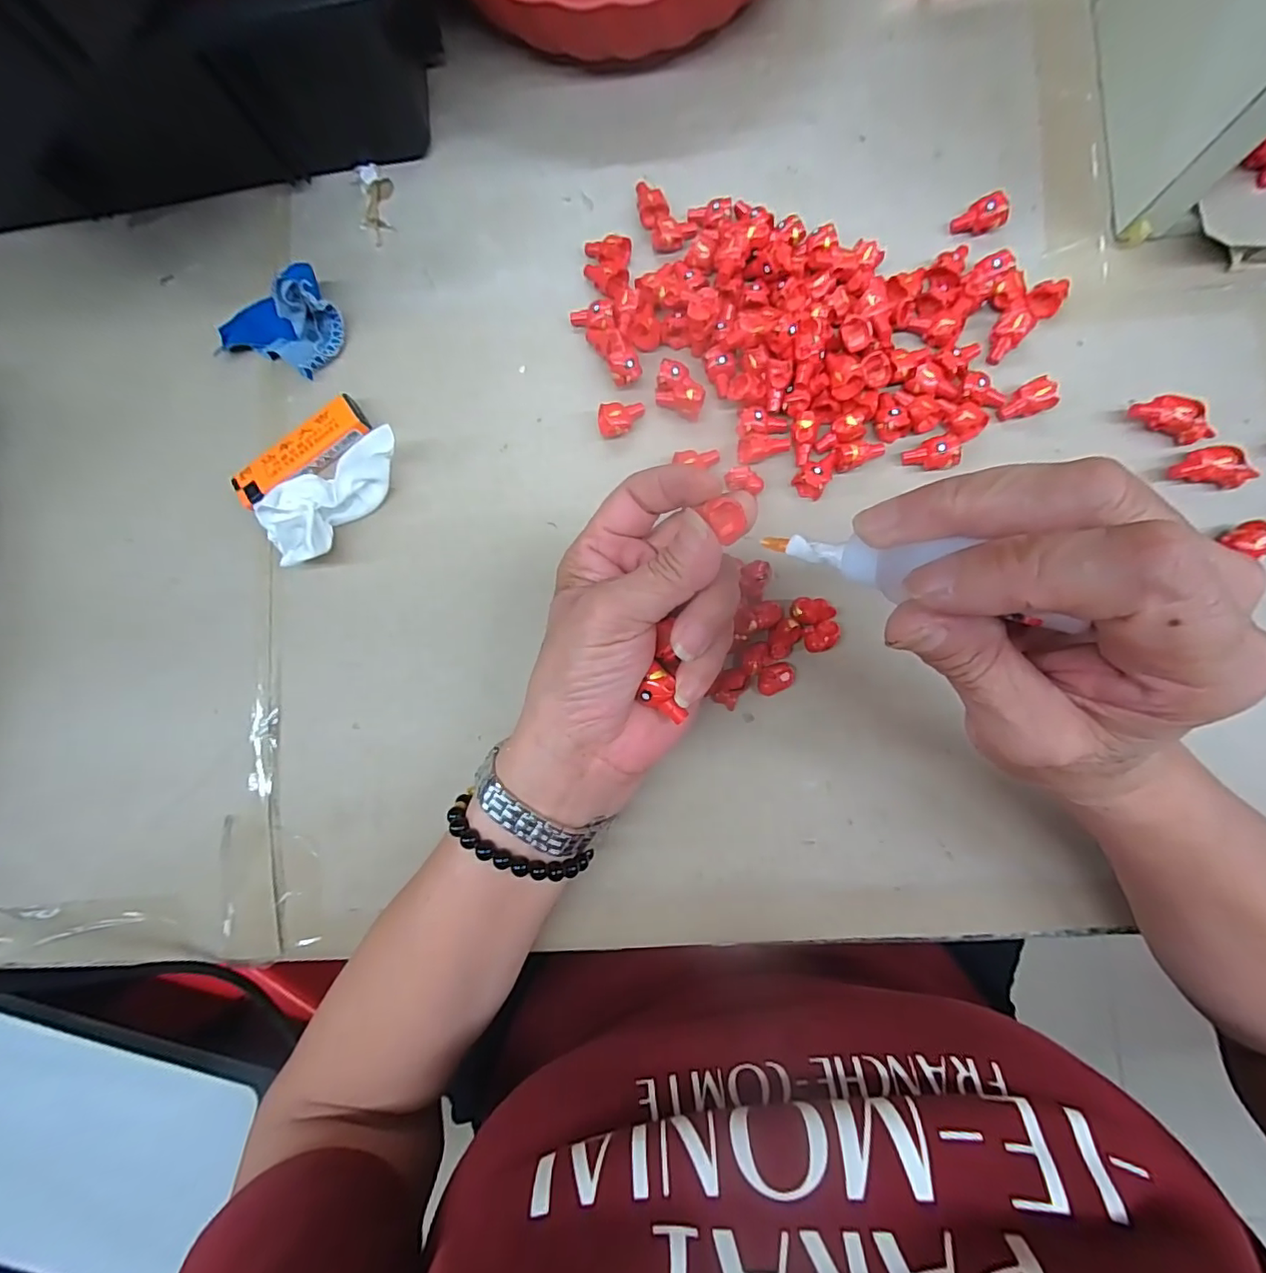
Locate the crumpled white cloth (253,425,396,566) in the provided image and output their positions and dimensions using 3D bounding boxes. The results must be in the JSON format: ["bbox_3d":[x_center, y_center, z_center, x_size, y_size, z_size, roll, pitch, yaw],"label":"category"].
[{"bbox_3d":[-0.163,-0.080,0.293,0.042,0.034,0.083,37,88,7],"label":"crumpled white cloth"}]

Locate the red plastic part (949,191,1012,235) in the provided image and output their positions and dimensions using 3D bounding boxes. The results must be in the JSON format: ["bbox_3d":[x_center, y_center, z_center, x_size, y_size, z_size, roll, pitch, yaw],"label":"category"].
[{"bbox_3d":[0.190,-0.229,0.301,0.024,0.013,0.016,-21,83,2],"label":"red plastic part"}]

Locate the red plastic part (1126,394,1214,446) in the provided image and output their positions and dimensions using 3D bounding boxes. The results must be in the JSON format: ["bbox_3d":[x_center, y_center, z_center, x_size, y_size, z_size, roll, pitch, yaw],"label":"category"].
[{"bbox_3d":[0.273,-0.110,0.278,0.036,0.018,0.014,35,87,7],"label":"red plastic part"}]

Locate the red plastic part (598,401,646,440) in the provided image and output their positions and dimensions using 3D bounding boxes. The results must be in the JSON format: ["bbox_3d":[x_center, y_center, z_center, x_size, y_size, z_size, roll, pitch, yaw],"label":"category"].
[{"bbox_3d":[-0.006,-0.118,0.300,0.025,0.013,0.018,-4,84,4],"label":"red plastic part"}]

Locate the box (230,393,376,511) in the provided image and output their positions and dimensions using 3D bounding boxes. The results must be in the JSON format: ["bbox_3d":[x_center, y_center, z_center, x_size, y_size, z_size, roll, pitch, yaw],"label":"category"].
[{"bbox_3d":[-0.183,-0.099,0.306,0.081,0.016,0.027,-38,83,0],"label":"box"}]

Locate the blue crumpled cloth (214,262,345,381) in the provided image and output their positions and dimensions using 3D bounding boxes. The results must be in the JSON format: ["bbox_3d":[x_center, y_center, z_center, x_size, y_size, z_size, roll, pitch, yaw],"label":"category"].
[{"bbox_3d":[-0.202,-0.183,0.306,0.068,0.041,0.050,22,86,6],"label":"blue crumpled cloth"}]

